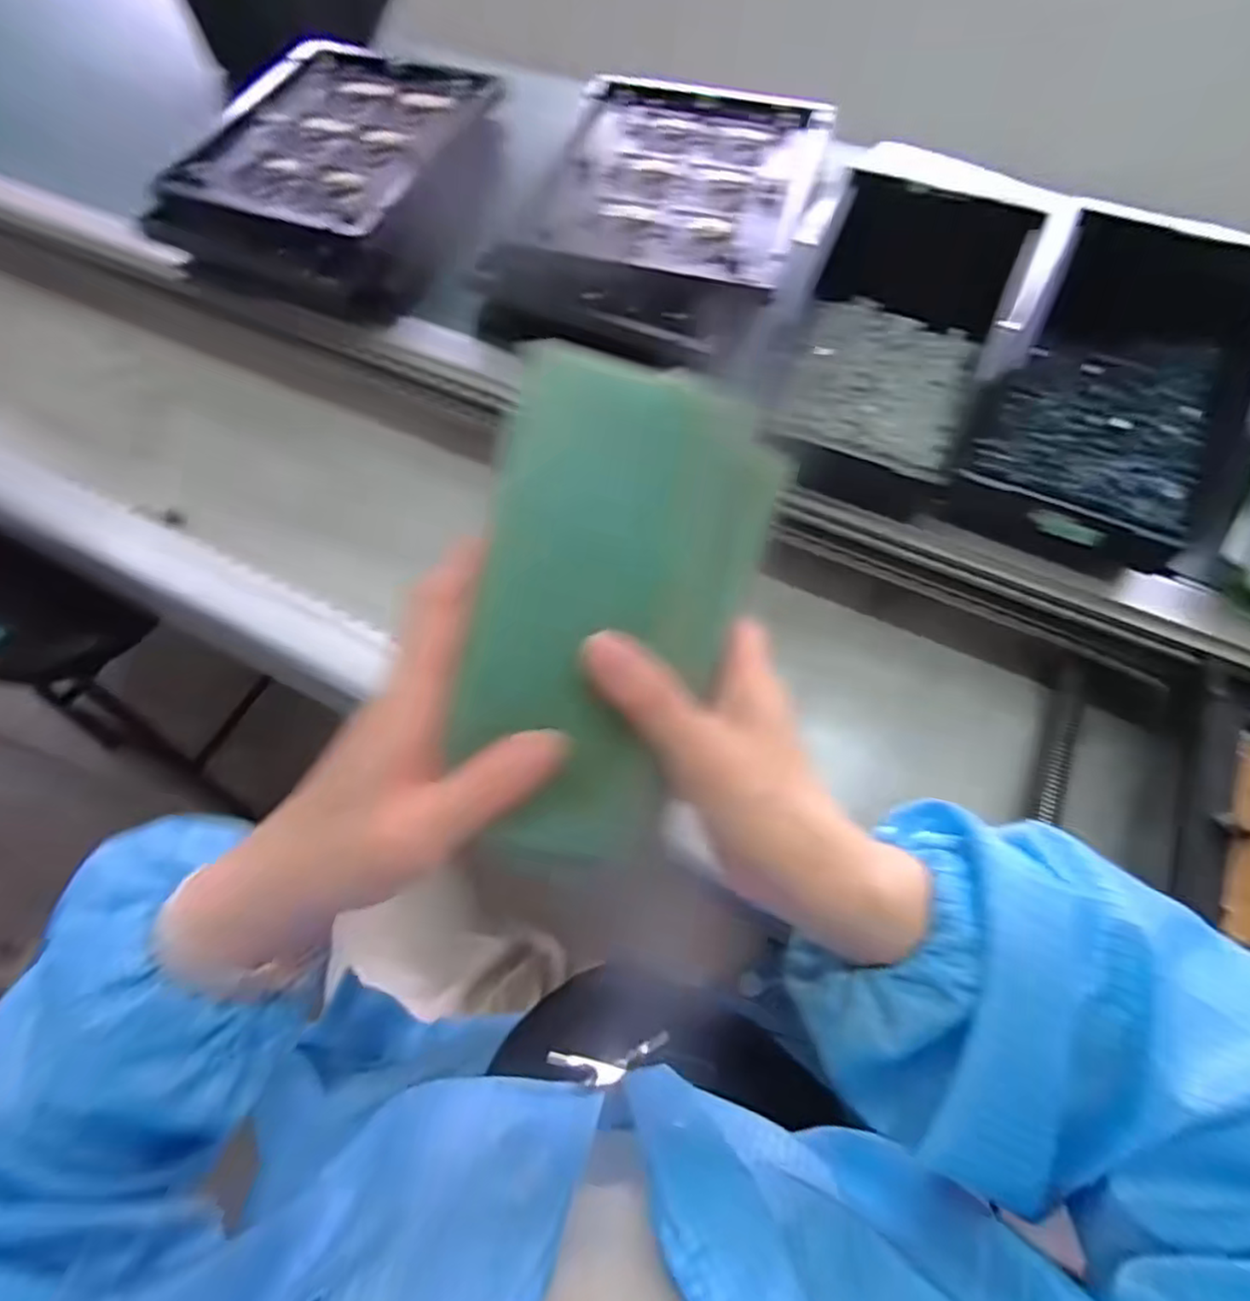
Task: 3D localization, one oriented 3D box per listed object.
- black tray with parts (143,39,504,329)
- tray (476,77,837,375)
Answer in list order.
[{"bbox_3d":[-0.275,-0.469,0.661,0.243,0.078,0.283,21,66,11],"label":"black tray with parts"},{"bbox_3d":[0.029,-0.390,0.602,0.250,0.055,0.335,17,65,9],"label":"tray"}]

